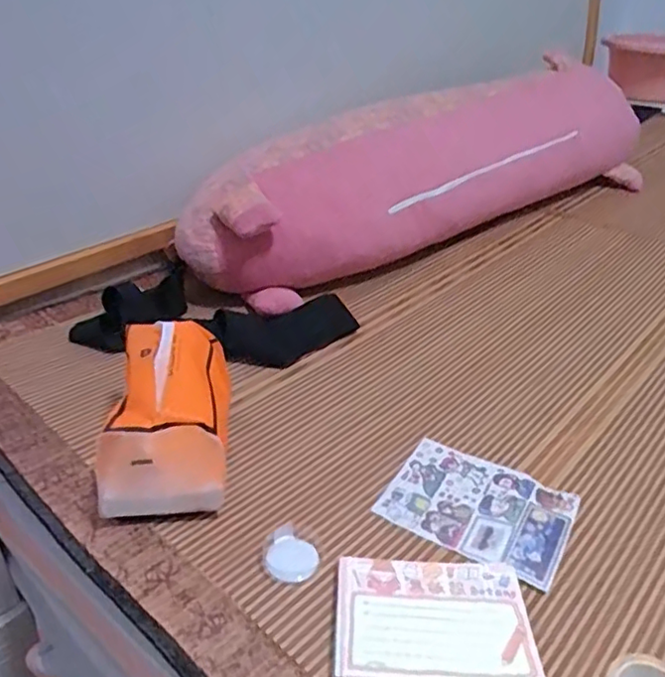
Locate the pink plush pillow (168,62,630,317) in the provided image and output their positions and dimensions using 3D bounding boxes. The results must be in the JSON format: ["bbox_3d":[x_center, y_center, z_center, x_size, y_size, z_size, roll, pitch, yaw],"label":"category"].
[{"bbox_3d":[0.180,-0.249,0.894,0.850,0.179,0.160,-23,39,-32],"label":"pink plush pillow"}]

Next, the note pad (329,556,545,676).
[{"bbox_3d":[0.061,0.180,0.379,0.120,0.021,0.086,1,32,2],"label":"note pad"}]

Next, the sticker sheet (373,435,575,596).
[{"bbox_3d":[0.114,0.130,0.474,0.133,0.006,0.101,18,35,28],"label":"sticker sheet"}]

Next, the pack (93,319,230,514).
[{"bbox_3d":[-0.126,0.058,0.478,0.094,0.100,0.138,-4,32,-5],"label":"pack"}]

